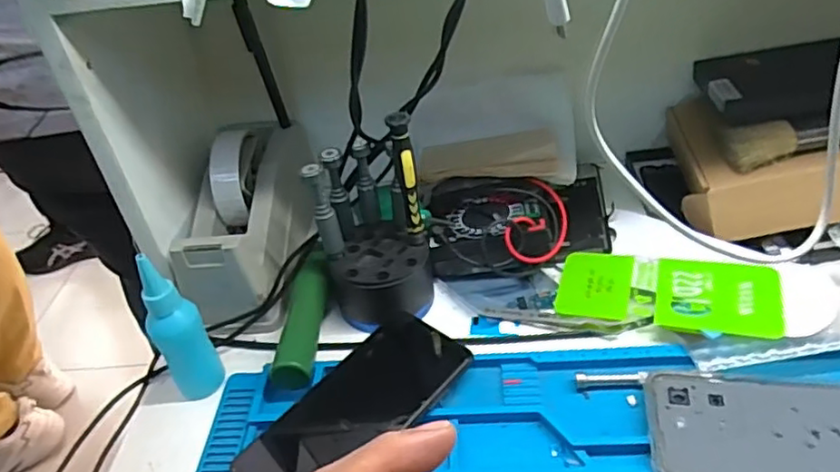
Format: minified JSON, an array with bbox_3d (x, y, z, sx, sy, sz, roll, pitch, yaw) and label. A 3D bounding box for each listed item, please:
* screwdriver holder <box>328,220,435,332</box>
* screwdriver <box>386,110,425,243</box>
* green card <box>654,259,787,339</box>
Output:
[{"bbox_3d":[-0.029,0.034,0.501,0.076,0.056,0.070,-5,39,3],"label":"screwdriver holder"},{"bbox_3d":[-0.009,-0.038,0.454,0.015,0.111,0.014,-8,39,-1],"label":"screwdriver"},{"bbox_3d":[0.216,0.045,0.452,0.083,0.007,0.071,4,45,20],"label":"green card"}]

